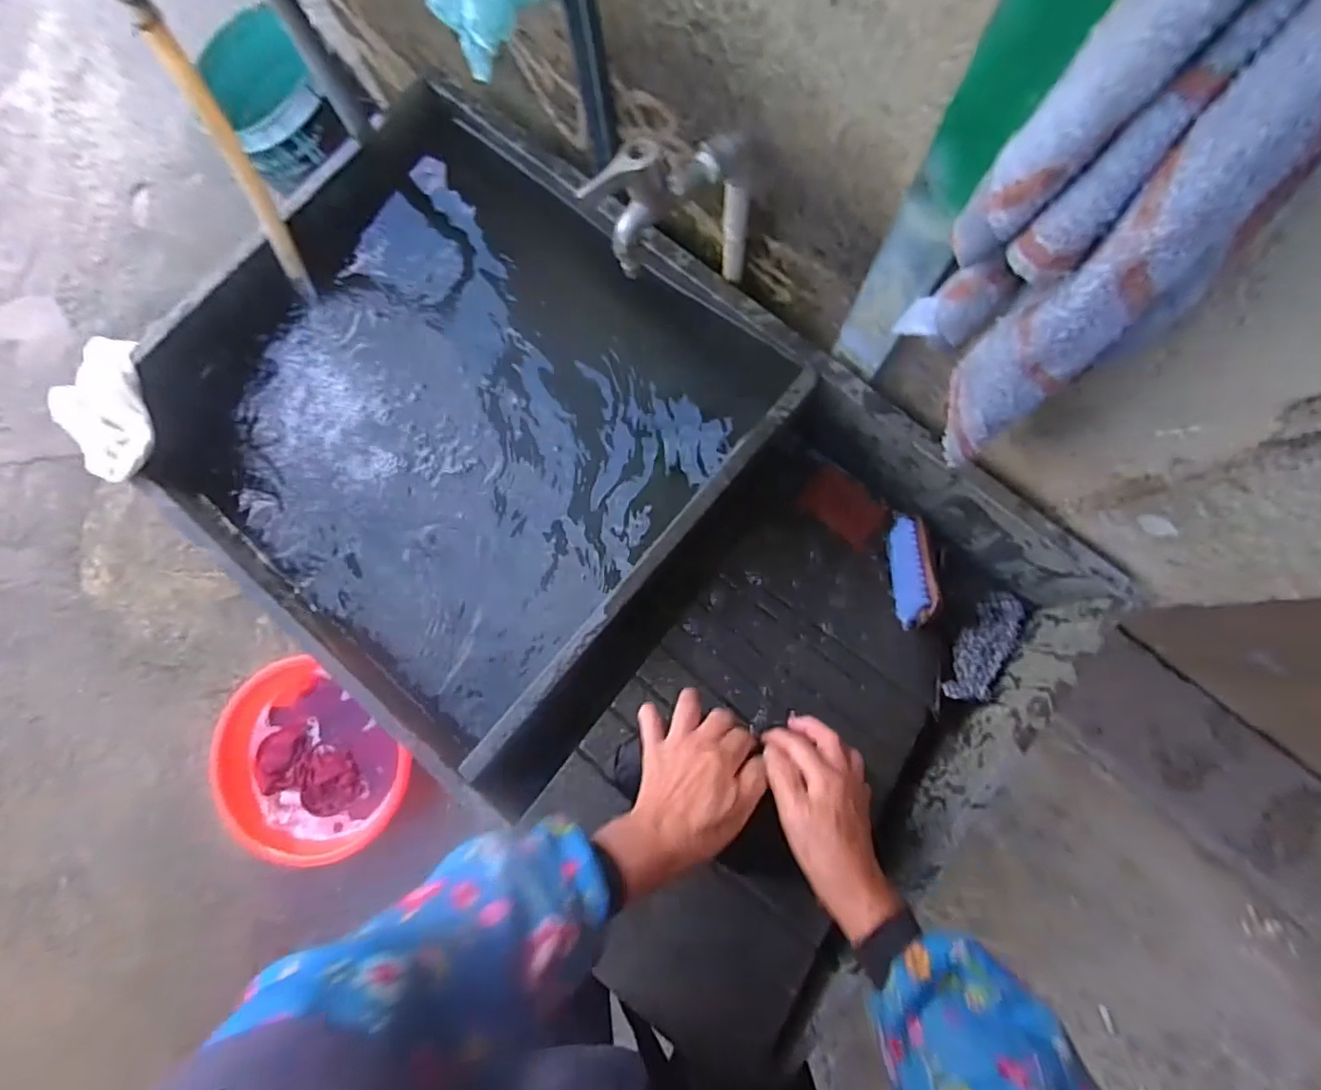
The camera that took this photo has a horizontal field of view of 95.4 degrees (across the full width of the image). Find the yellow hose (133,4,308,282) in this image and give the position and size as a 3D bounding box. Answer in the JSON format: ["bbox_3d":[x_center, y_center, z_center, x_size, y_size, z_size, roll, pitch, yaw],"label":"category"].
[{"bbox_3d":[-0.403,-0.362,0.575,0.022,0.236,0.030,16,64,5],"label":"yellow hose"}]

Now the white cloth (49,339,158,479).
[{"bbox_3d":[-0.567,-0.134,0.607,0.074,0.023,0.159,-12,77,-23],"label":"white cloth"}]

